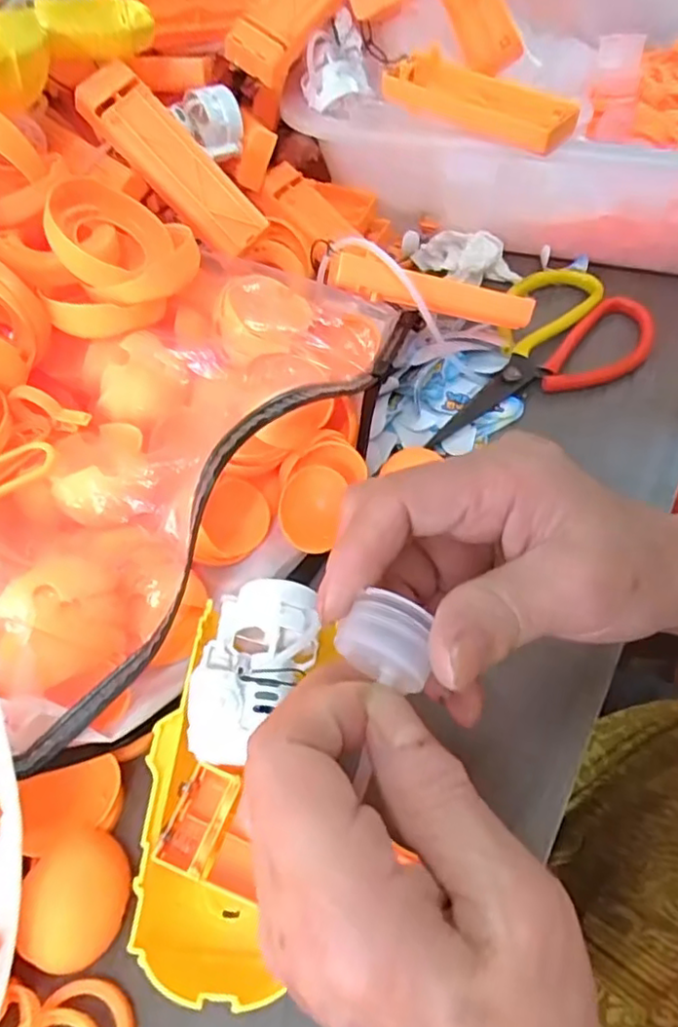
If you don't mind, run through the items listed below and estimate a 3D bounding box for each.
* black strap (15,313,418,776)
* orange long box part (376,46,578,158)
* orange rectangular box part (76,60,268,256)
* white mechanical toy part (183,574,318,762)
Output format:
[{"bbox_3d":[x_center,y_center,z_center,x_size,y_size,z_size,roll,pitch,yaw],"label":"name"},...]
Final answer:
[{"bbox_3d":[-0.031,-0.006,0.276,0.031,0.093,0.274,30,62,21],"label":"black strap"},{"bbox_3d":[0.075,-0.226,0.344,0.110,0.018,0.031,36,65,24],"label":"orange long box part"},{"bbox_3d":[-0.085,-0.182,0.327,0.104,0.019,0.028,44,62,-13],"label":"orange rectangular box part"},{"bbox_3d":[-0.032,0.062,0.242,0.041,0.030,0.068,11,57,11],"label":"white mechanical toy part"}]

